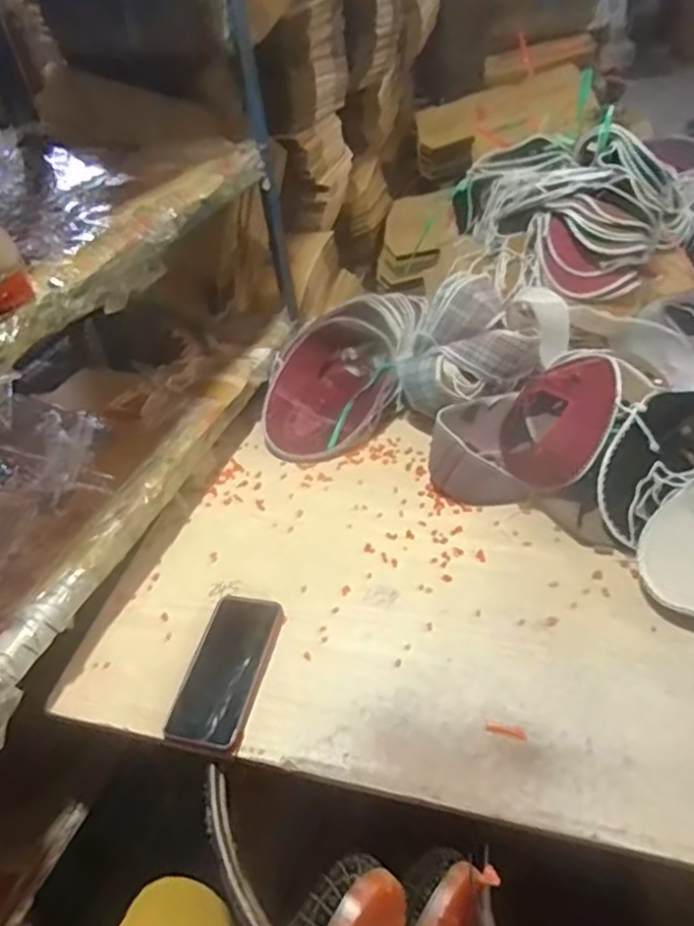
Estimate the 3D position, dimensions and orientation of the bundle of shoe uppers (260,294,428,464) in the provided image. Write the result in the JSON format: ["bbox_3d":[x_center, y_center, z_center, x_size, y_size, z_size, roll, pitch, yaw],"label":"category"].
[{"bbox_3d":[-0.012,-0.131,0.945,0.207,0.137,0.259,8,43,16],"label":"bundle of shoe uppers"}]

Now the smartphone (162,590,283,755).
[{"bbox_3d":[-0.125,0.212,0.671,0.082,0.015,0.166,6,43,15],"label":"smartphone"}]

